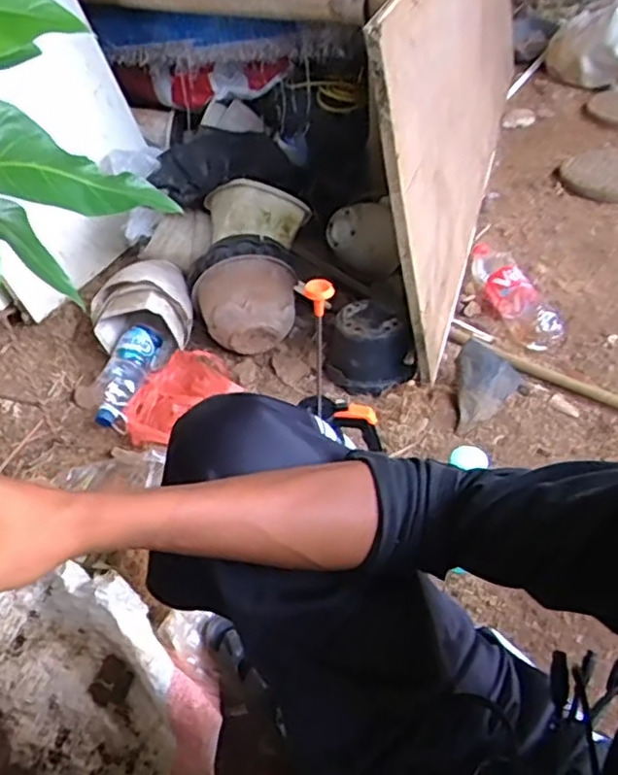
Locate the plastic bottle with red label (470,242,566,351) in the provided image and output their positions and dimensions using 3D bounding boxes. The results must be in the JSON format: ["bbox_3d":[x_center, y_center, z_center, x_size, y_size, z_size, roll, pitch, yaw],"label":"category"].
[{"bbox_3d":[0.424,-0.212,1.347,0.110,0.089,0.340,-15,54,-13],"label":"plastic bottle with red label"}]

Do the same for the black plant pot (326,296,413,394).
[{"bbox_3d":[0.107,-0.076,1.198,0.144,0.111,0.159,-8,40,-4],"label":"black plant pot"}]

